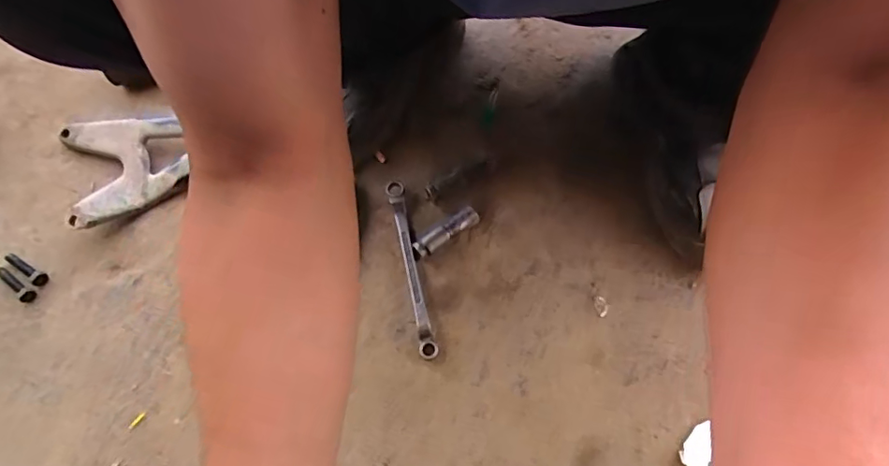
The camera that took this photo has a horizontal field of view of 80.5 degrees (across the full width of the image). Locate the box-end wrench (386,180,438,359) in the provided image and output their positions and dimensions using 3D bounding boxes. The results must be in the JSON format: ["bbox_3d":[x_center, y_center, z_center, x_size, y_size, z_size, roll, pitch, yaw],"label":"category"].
[{"bbox_3d":[-0.036,0.035,0.551,0.020,0.013,0.191,-11,71,-1],"label":"box-end wrench"}]

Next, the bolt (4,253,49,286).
[{"bbox_3d":[-0.461,0.039,0.578,0.058,0.014,0.014,30,75,12],"label":"bolt"}]

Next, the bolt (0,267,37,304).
[{"bbox_3d":[-0.471,0.057,0.573,0.058,0.012,0.015,31,75,12],"label":"bolt"}]

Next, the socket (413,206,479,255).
[{"bbox_3d":[0.002,-0.001,0.562,0.076,0.021,0.020,-35,73,-9],"label":"socket"}]

